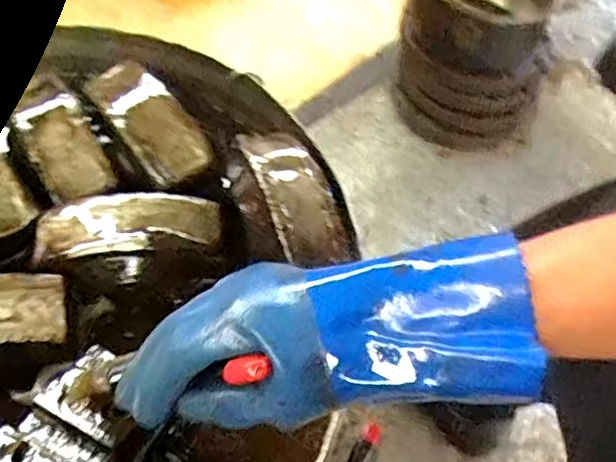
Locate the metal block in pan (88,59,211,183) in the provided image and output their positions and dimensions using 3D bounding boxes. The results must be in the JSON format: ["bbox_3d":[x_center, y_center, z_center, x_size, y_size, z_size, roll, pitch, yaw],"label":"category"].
[{"bbox_3d":[-0.160,-0.115,0.590,0.063,0.033,0.159,-34,65,-24],"label":"metal block in pan"}]

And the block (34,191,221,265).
[{"bbox_3d":[-0.156,-0.005,0.521,0.154,0.030,0.055,-2,57,-7],"label":"block"}]

